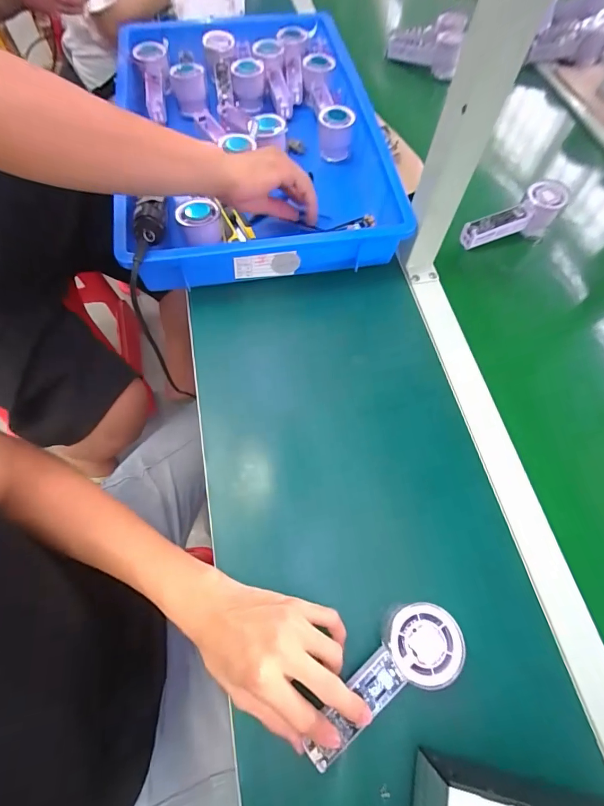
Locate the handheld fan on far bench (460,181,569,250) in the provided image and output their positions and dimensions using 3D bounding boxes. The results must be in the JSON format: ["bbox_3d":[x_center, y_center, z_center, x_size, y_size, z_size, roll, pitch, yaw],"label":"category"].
[{"bbox_3d":[0.305,-0.265,0.568,0.143,0.065,0.047,-21,67,-12],"label":"handheld fan on far bench"}]

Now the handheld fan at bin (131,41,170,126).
[{"bbox_3d":[-0.251,-0.536,0.670,0.052,0.052,0.133,-7,80,-6],"label":"handheld fan at bin"}]

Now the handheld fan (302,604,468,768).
[{"bbox_3d":[0.064,0.222,0.312,0.146,0.021,0.058,-43,72,-2],"label":"handheld fan"}]

